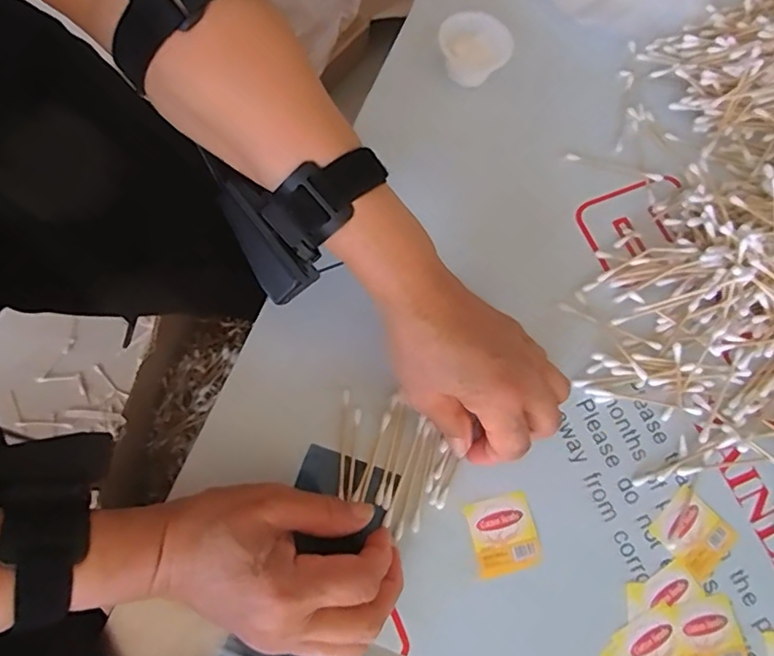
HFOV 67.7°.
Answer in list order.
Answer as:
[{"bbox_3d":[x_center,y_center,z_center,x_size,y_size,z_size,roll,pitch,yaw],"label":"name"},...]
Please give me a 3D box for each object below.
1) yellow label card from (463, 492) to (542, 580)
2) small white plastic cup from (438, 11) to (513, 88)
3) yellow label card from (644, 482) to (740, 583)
[{"bbox_3d":[0.070,0.124,0.348,0.040,0.004,0.043,-11,74,-9],"label":"yellow label card"},{"bbox_3d":[0.066,-0.208,0.439,0.053,0.030,0.047,8,72,-3],"label":"small white plastic cup"},{"bbox_3d":[0.190,0.127,0.357,0.040,0.004,0.043,-41,80,-16],"label":"yellow label card"}]

